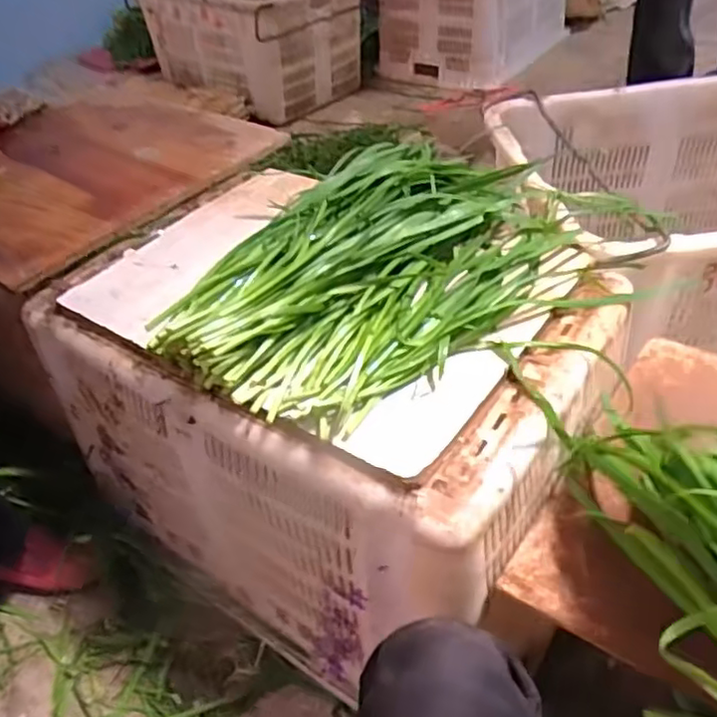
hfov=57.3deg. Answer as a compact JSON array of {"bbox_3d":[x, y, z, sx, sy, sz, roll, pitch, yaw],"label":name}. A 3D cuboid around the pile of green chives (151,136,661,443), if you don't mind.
[{"bbox_3d":[0.048,-0.122,0.709,0.324,0.075,0.511,26,51,30],"label":"pile of green chives"}]

